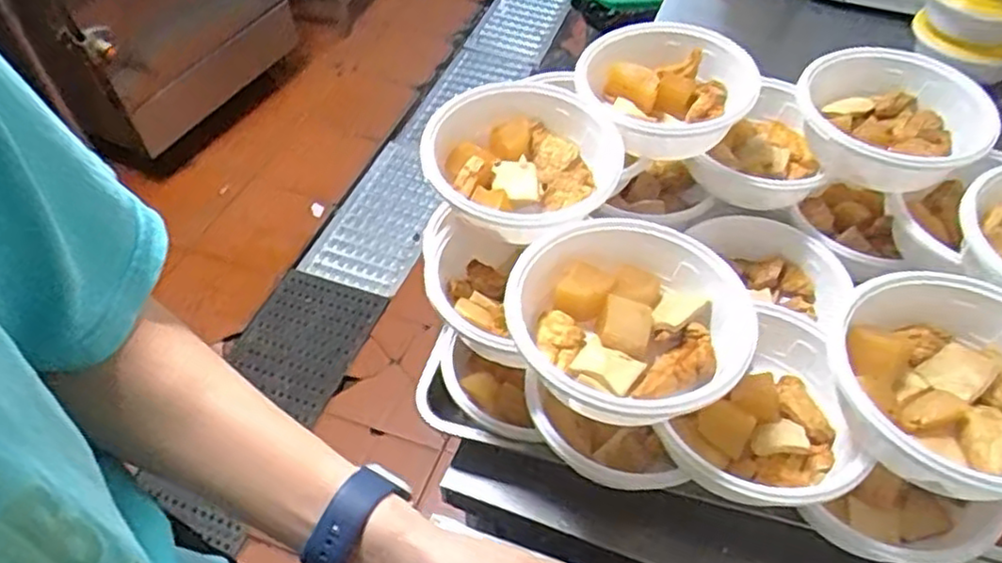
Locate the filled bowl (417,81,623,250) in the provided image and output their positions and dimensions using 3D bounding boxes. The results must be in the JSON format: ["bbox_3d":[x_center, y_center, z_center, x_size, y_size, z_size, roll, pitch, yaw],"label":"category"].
[{"bbox_3d":[0.023,-0.106,0.629,0.170,0.062,0.172,-1,49,1],"label":"filled bowl"}]

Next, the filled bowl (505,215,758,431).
[{"bbox_3d":[0.089,0.032,0.511,0.168,0.062,0.164,-1,49,1],"label":"filled bowl"}]

